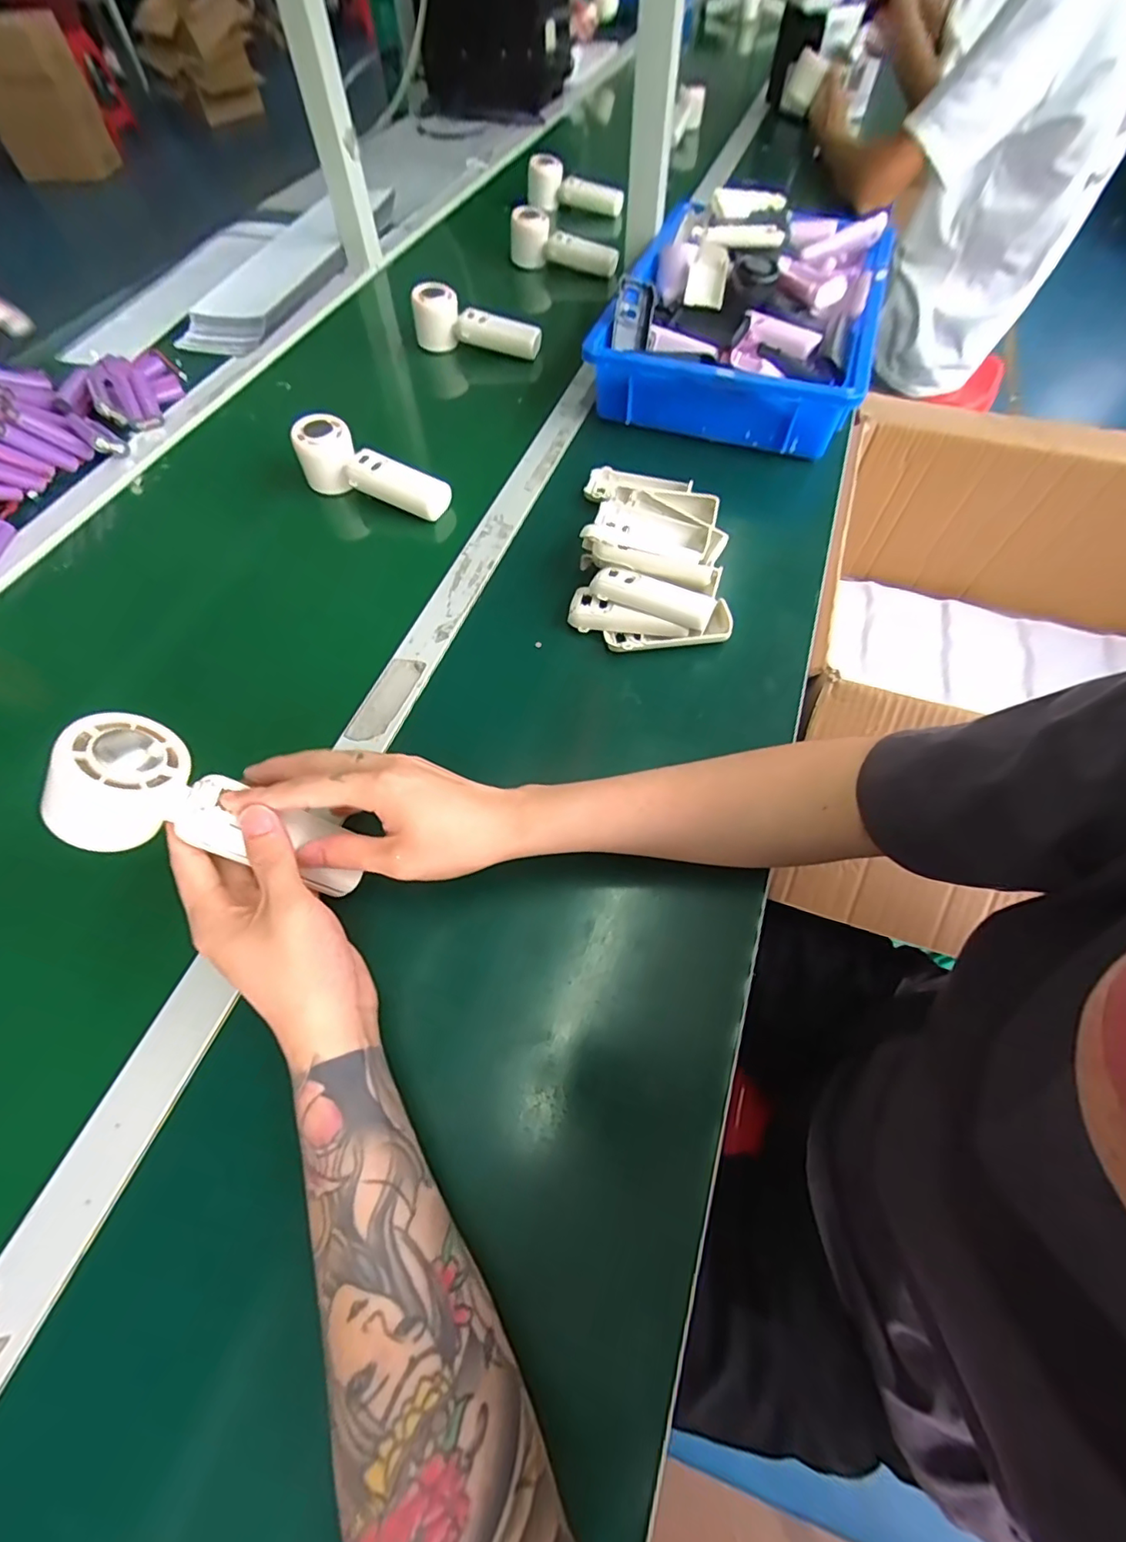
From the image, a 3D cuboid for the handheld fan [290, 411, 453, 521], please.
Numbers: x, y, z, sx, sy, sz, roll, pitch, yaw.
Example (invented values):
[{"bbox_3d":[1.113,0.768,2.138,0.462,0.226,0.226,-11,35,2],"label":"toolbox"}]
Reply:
[{"bbox_3d":[-0.195,-0.305,0.588,0.166,0.057,0.044,24,61,2],"label":"handheld fan"}]

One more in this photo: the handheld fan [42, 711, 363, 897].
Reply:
[{"bbox_3d":[-0.193,0.029,0.325,0.162,0.046,0.062,30,54,-27],"label":"handheld fan"}]

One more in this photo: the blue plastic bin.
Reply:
[{"bbox_3d":[0.222,-0.561,0.682,0.294,0.108,0.403,17,60,12],"label":"blue plastic bin"}]

